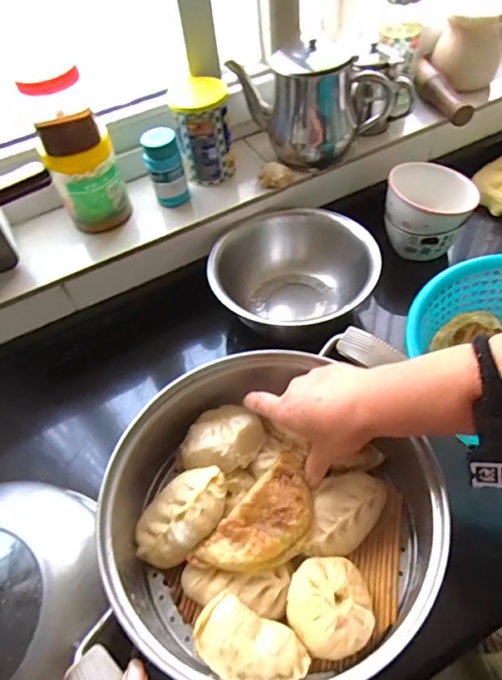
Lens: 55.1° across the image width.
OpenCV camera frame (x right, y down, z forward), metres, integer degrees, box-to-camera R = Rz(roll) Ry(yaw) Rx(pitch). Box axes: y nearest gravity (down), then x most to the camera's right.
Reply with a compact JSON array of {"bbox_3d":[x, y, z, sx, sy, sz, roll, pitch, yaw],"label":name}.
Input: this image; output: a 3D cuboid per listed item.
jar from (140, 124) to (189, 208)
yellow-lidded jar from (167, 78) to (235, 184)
[{"bbox_3d":[-0.113,-0.225,0.630,0.044,0.090,0.043,-3,52,4],"label":"jar"},{"bbox_3d":[-0.064,-0.286,0.656,0.075,0.111,0.085,-9,52,-1],"label":"yellow-lidded jar"}]

